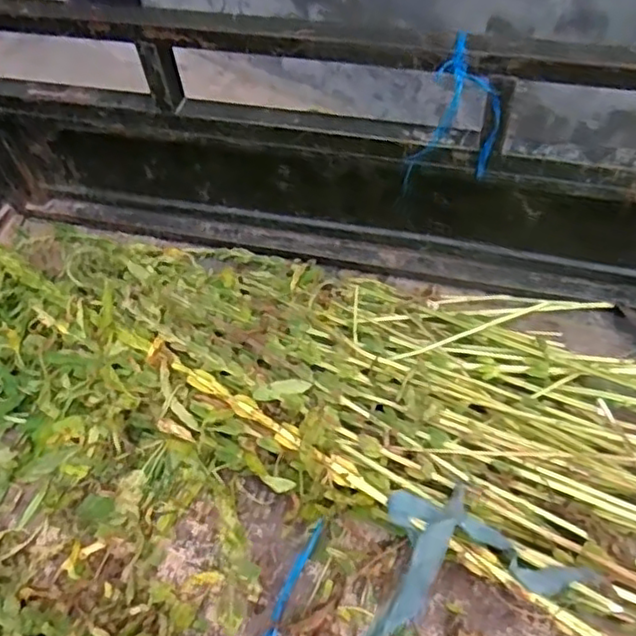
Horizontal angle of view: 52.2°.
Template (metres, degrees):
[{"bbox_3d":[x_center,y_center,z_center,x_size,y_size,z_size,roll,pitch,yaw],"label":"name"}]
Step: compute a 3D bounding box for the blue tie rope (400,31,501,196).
[{"bbox_3d":[0.163,-0.232,0.792,0.107,0.192,0.074,7,56,7],"label":"blue tie rope"}]

